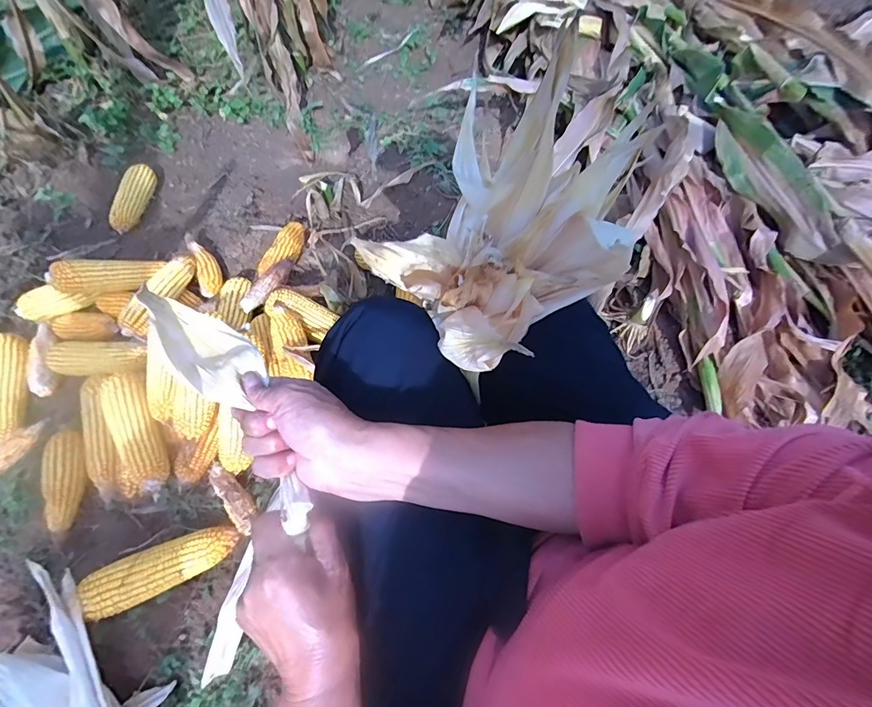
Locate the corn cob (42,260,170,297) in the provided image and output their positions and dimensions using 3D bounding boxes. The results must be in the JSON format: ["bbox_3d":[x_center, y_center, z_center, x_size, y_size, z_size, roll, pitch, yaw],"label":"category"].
[{"bbox_3d":[-0.614,-0.147,0.799,0.178,0.053,0.051,-17,62,-39],"label":"corn cob"}]

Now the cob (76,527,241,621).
[{"bbox_3d":[-0.382,0.301,0.601,0.193,0.053,0.065,-23,66,-16],"label":"cob"}]

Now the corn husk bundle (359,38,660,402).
[{"bbox_3d":[0.048,-0.076,0.287,0.154,0.150,0.158,31,64,12],"label":"corn husk bundle"}]

